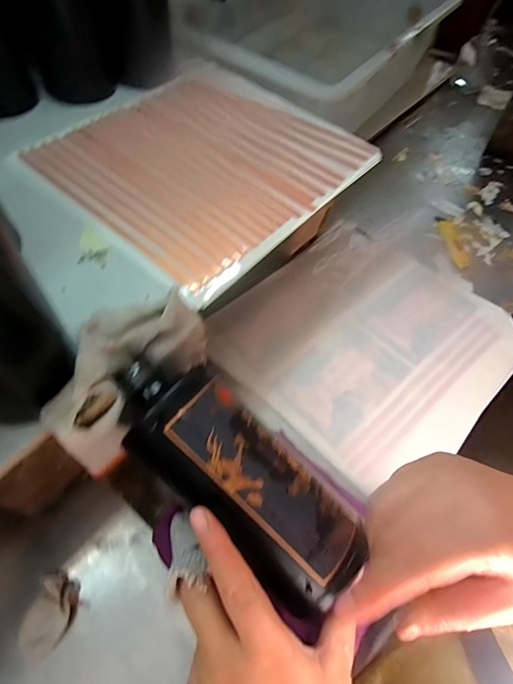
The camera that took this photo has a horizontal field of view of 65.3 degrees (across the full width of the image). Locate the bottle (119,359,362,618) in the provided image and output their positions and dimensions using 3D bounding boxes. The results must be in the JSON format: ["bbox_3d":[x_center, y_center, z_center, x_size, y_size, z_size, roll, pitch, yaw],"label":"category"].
[{"bbox_3d":[-0.016,0.085,0.264,0.193,0.050,0.069,43,64,7],"label":"bottle"}]

